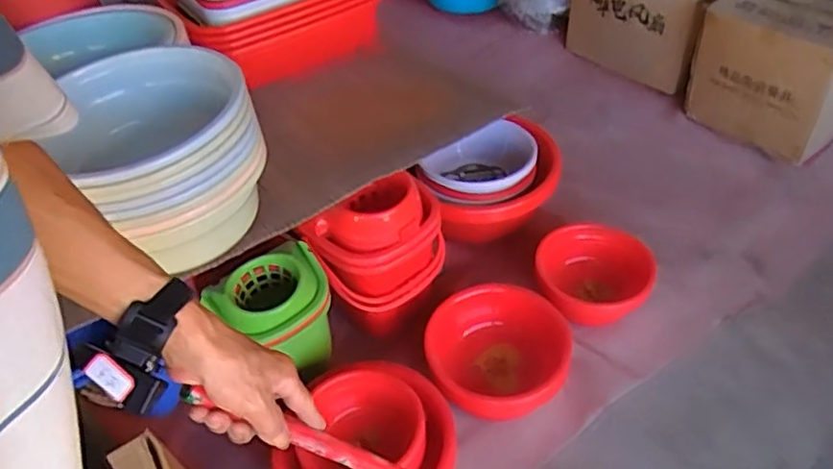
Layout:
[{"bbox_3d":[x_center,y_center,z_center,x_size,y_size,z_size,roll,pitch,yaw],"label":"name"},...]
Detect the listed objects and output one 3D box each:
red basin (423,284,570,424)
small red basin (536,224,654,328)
[{"bbox_3d":[0.187,0.283,1.428,0.319,0.148,0.307,-3,47,4],"label":"red basin"},{"bbox_3d":[0.452,0.108,1.590,0.270,0.117,0.286,-3,47,4],"label":"small red basin"}]

